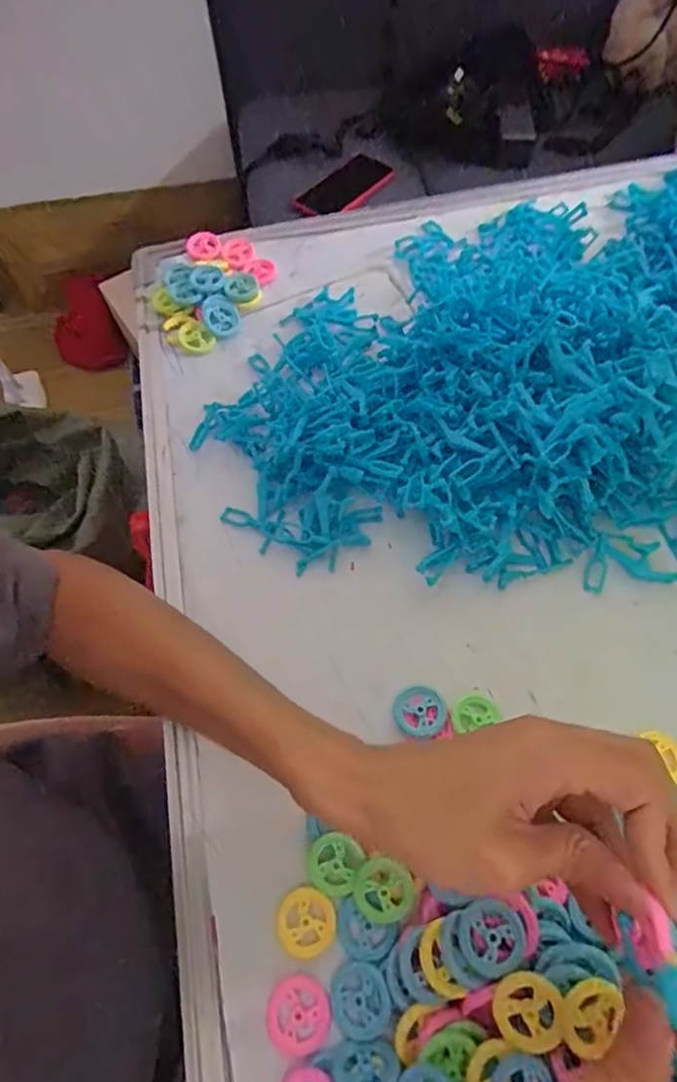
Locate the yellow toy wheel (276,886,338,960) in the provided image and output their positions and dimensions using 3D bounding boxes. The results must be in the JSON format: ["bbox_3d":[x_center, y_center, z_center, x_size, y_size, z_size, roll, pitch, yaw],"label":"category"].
[{"bbox_3d":[-0.017,0.193,0.292,0.030,0.006,0.029,-1,63,2],"label":"yellow toy wheel"}]

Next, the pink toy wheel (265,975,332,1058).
[{"bbox_3d":[-0.019,0.225,0.274,0.030,0.004,0.029,-1,63,2],"label":"pink toy wheel"}]

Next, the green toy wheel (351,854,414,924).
[{"bbox_3d":[0.022,0.175,0.290,0.029,0.009,0.028,-1,63,2],"label":"green toy wheel"}]

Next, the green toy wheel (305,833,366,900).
[{"bbox_3d":[-0.003,0.167,0.299,0.027,0.004,0.028,-4,76,15],"label":"green toy wheel"}]

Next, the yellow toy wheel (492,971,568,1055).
[{"bbox_3d":[0.081,0.200,0.246,0.030,0.004,0.027,-27,68,11],"label":"yellow toy wheel"}]

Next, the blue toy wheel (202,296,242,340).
[{"bbox_3d":[-0.096,-0.185,0.474,0.029,0.010,0.036,-21,85,-16],"label":"blue toy wheel"}]

